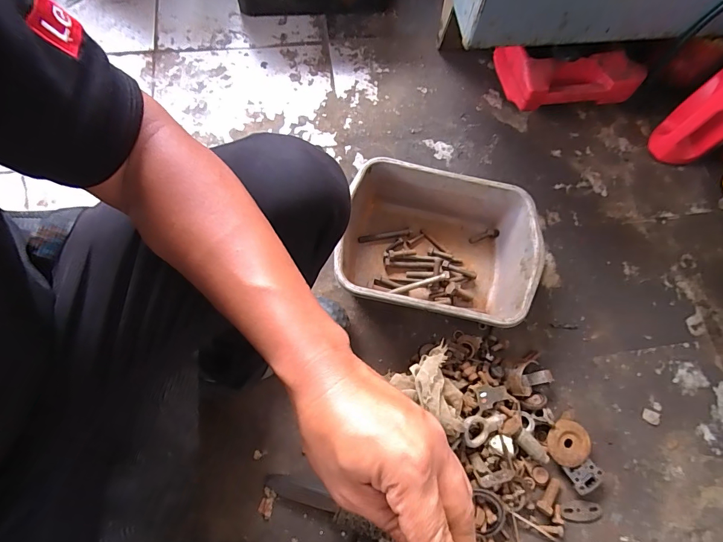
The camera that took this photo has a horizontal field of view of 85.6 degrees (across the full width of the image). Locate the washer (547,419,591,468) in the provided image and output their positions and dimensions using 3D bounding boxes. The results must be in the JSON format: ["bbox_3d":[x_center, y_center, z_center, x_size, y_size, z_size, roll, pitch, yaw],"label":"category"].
[{"bbox_3d":[0.348,0.289,0.655,0.067,0.007,0.071,-1,78,6],"label":"washer"}]

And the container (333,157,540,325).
[{"bbox_3d":[0.138,-0.040,0.732,0.336,0.122,0.263,12,71,2],"label":"container"}]

